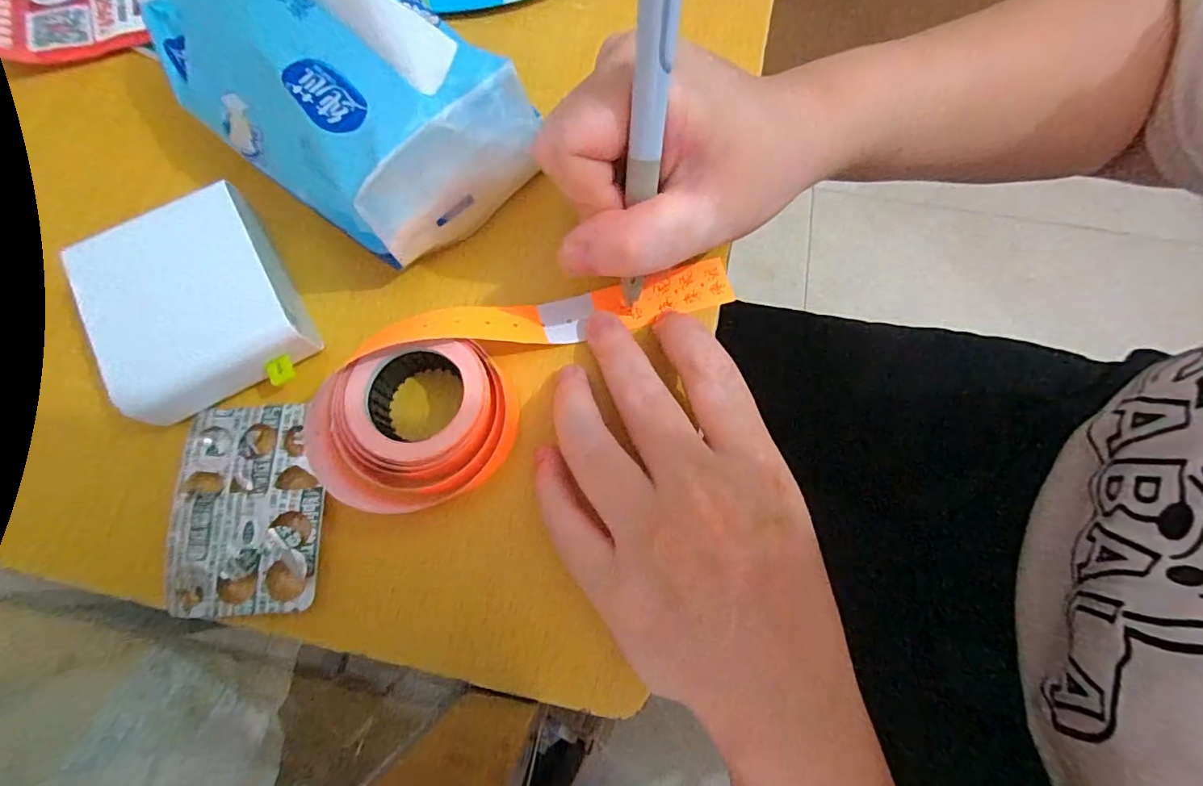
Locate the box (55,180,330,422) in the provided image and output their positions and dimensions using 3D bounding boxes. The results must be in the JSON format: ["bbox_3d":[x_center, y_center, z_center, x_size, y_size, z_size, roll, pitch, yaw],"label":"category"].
[{"bbox_3d":[-0.159,-0.034,0.212,0.067,0.030,0.078,-30,77,-8],"label":"box"}]

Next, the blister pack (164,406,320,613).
[{"bbox_3d":[-0.133,0.043,0.201,0.055,0.008,0.076,-3,75,-1],"label":"blister pack"}]

